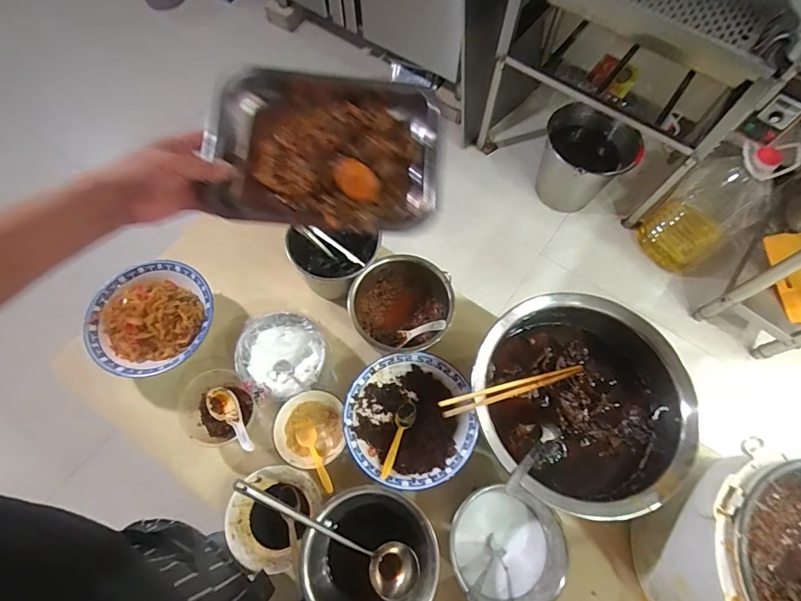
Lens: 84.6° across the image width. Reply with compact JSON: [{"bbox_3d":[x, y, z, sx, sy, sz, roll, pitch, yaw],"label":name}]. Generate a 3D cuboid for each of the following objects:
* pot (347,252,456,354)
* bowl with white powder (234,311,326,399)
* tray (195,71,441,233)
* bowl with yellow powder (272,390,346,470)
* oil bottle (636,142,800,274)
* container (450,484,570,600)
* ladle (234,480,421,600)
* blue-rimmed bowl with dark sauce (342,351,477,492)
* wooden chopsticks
[{"bbox_3d":[0.010,0.013,0.729,0.142,0.097,0.156,0,67,-1],"label":"pot"},{"bbox_3d":[-0.184,0.088,0.692,0.135,0.066,0.120,-2,67,-2],"label":"bowl with white powder"},{"bbox_3d":[-0.083,-0.168,0.503,0.257,0.054,0.201,-1,78,-7],"label":"tray"},{"bbox_3d":[-0.141,0.199,0.673,0.106,0.046,0.109,0,67,-1],"label":"bowl with yellow powder"},{"bbox_3d":[1.040,-0.313,1.469,0.248,0.452,0.249,-35,72,-14],"label":"oil bottle"},{"bbox_3d":[0.141,0.332,0.596,0.144,0.074,0.147,0,67,-1],"label":"container"},{"bbox_3d":[-0.084,0.307,0.571,0.259,0.052,0.070,41,69,-21],"label":"ladle"},{"bbox_3d":[0.013,0.180,0.665,0.181,0.056,0.185,0,67,-1],"label":"blue-rimmed bowl with dark sauce"},{"bbox_3d":[0.160,0.119,0.602,0.249,0.011,0.020,-8,66,-28],"label":"wooden chopsticks"}]

